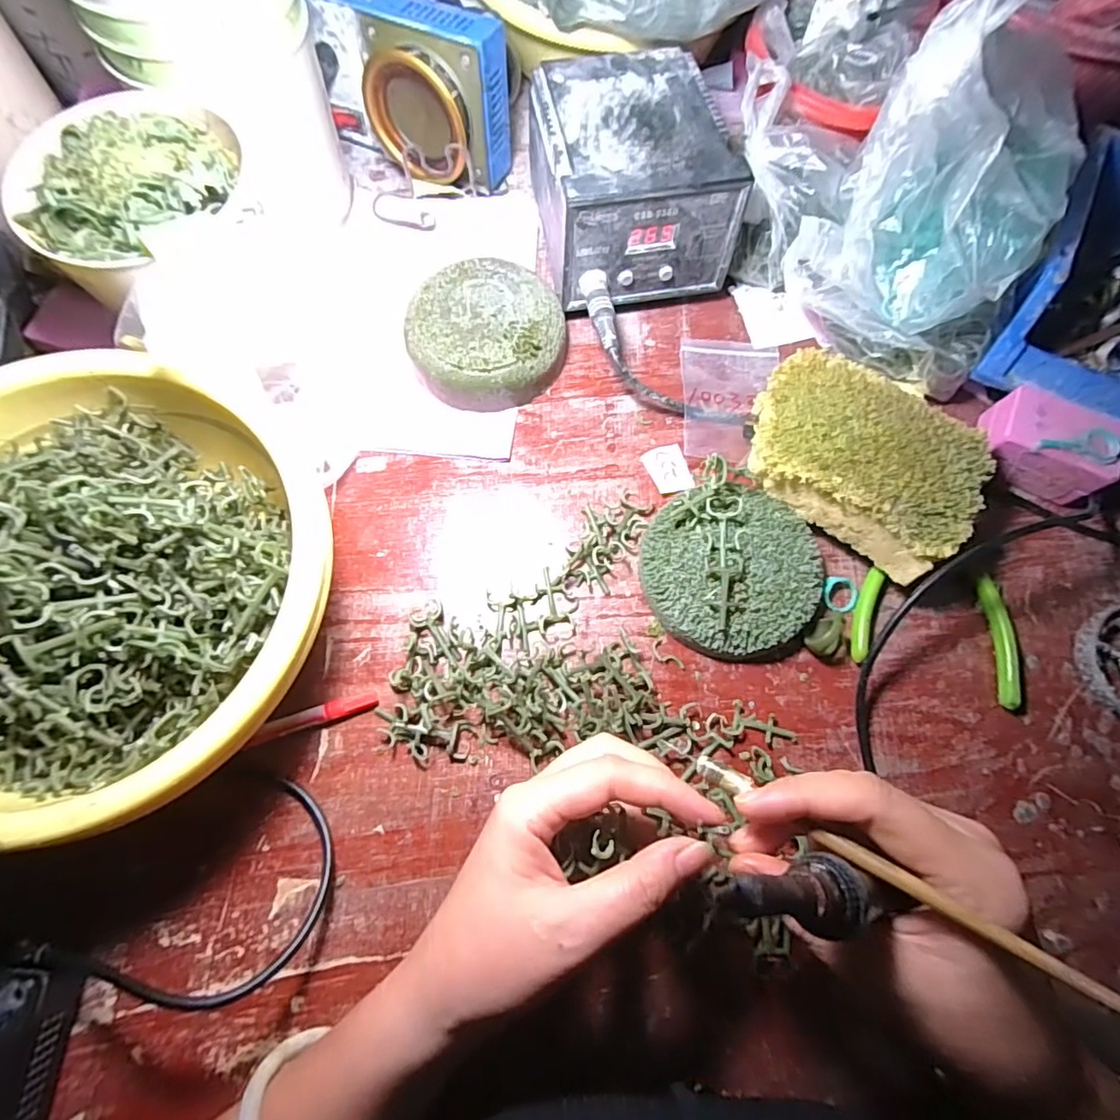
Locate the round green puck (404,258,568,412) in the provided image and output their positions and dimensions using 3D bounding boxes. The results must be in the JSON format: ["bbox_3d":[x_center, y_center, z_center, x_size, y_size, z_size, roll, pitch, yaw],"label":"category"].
[{"bbox_3d":[-0.048,-0.150,0.378,0.101,0.037,0.095,0,73,-1],"label":"round green puck"}]

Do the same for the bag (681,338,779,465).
[{"bbox_3d":[0.115,-0.113,0.383,0.063,0.014,0.096,7,70,2],"label":"bag"}]

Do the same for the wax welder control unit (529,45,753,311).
[{"bbox_3d":[0.043,-0.257,0.383,0.117,0.093,0.141,-12,74,-5],"label":"wax welder control unit"}]

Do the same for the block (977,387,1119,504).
[{"bbox_3d":[0.310,-0.075,0.358,0.070,0.042,0.046,29,75,7],"label":"block"}]

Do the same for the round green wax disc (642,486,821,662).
[{"bbox_3d":[0.102,0.006,0.333,0.101,0.030,0.100,0,73,-1],"label":"round green wax disc"}]

